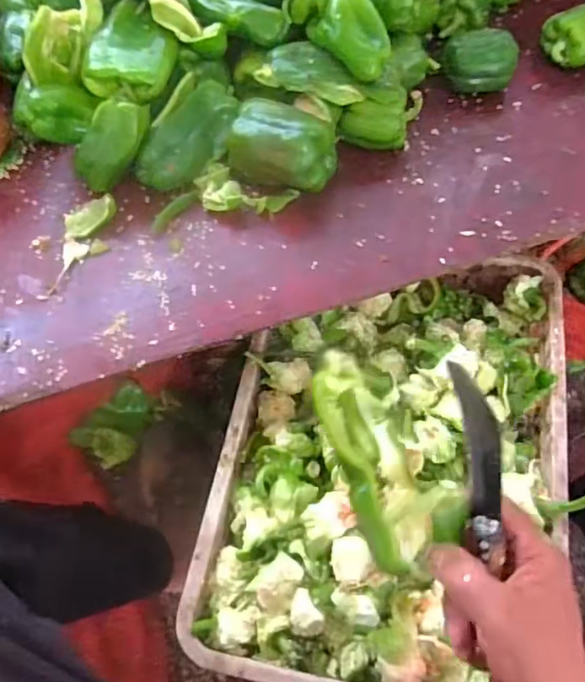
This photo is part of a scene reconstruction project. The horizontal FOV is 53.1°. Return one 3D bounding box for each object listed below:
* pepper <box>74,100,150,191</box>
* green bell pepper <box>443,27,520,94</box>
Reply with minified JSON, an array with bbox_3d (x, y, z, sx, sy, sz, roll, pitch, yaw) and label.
[{"bbox_3d":[-0.211,-0.226,0.675,0.111,0.053,0.048,-48,63,26],"label":"pepper"},{"bbox_3d":[0.246,-0.367,0.773,0.086,0.065,0.070,-16,63,-6],"label":"green bell pepper"}]

